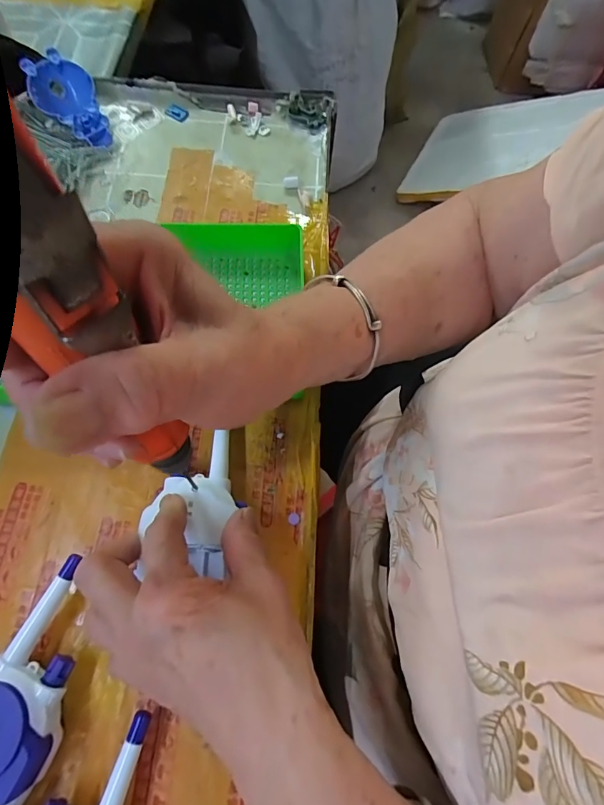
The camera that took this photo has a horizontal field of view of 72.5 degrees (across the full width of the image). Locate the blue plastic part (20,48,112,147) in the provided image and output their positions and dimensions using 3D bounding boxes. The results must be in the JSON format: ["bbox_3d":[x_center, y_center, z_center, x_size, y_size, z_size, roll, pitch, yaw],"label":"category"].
[{"bbox_3d":[-0.226,-0.293,0.407,0.058,0.032,0.098,-36,87,-15],"label":"blue plastic part"}]

